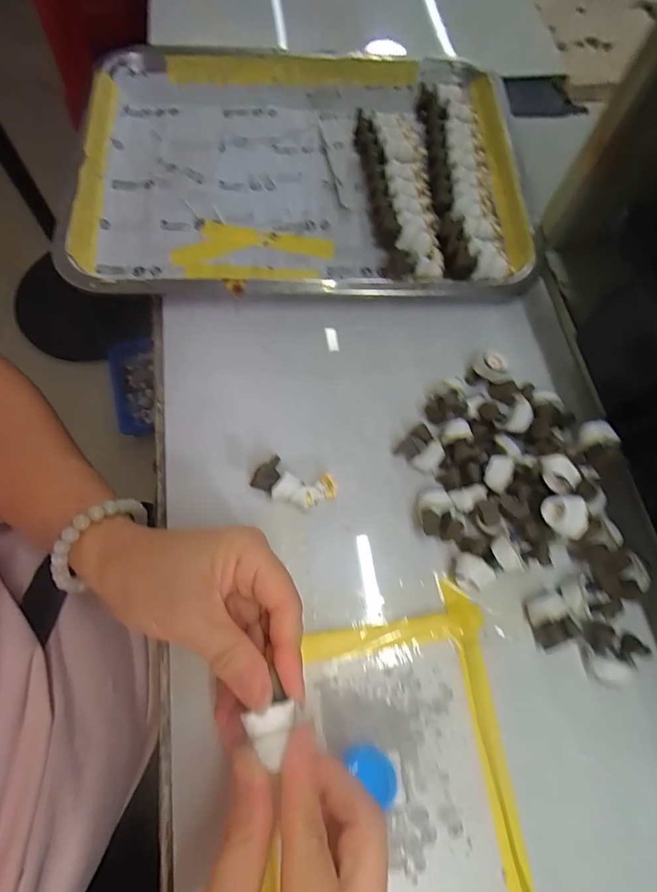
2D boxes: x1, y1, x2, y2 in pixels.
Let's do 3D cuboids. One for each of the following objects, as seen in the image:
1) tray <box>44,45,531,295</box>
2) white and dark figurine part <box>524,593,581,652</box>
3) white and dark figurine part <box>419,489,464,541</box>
[{"bbox_3d":[-0.022,-0.237,0.361,0.342,0.031,0.257,-1,68,-2],"label":"tray"},{"bbox_3d":[0.123,0.097,0.255,0.021,0.017,0.026,-16,70,-8],"label":"white and dark figurine part"},{"bbox_3d":[0.065,0.040,0.272,0.023,0.014,0.029,-2,68,-3],"label":"white and dark figurine part"}]

